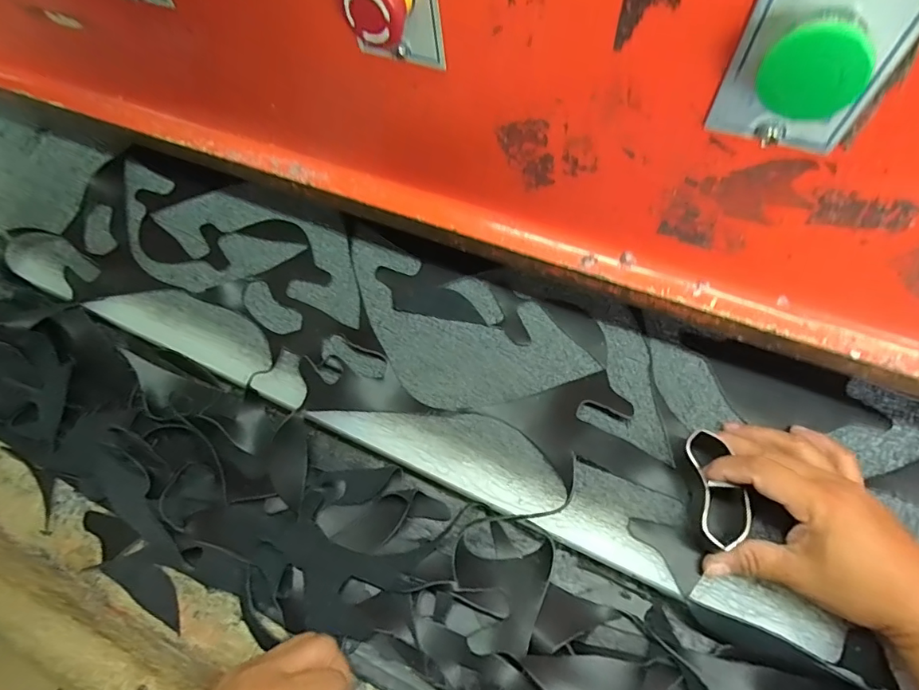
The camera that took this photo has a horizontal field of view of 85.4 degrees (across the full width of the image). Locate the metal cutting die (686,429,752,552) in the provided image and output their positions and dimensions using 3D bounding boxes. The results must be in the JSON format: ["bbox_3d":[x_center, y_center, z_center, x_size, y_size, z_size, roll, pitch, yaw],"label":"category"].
[{"bbox_3d":[0.180,0.102,0.353,0.035,0.038,0.073,-2,62,3],"label":"metal cutting die"}]

